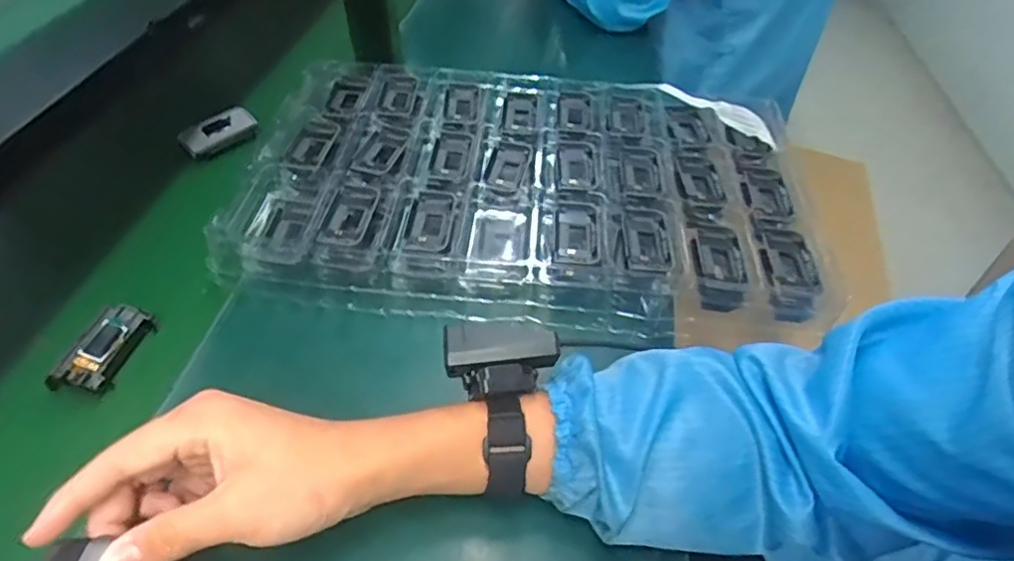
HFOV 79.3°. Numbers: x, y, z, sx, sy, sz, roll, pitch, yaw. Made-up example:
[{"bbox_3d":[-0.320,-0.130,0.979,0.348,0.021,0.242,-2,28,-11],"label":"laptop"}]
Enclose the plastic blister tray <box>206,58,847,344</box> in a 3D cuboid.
[{"bbox_3d":[0.019,-0.093,0.572,0.499,0.047,0.318,3,45,2],"label":"plastic blister tray"}]

